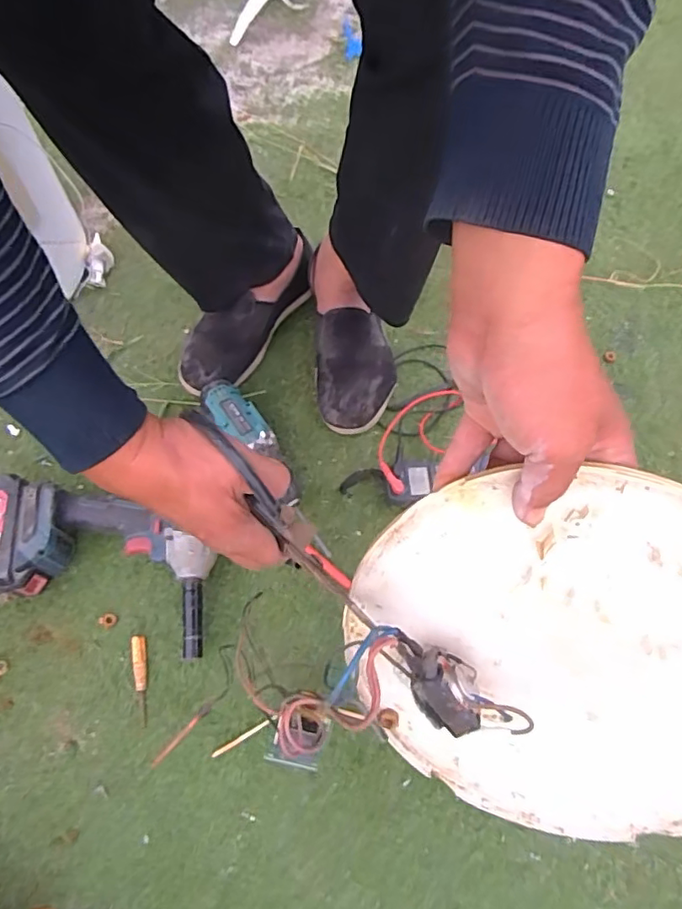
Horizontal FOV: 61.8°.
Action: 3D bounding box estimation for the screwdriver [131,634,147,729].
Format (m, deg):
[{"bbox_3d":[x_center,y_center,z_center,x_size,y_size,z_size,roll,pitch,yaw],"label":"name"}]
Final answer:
[{"bbox_3d":[-0.209,0.235,0.593,0.015,0.007,0.089,-9,78,-2],"label":"screwdriver"}]

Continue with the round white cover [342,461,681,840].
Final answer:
[{"bbox_3d":[0.138,0.135,0.358,0.256,0.264,0.010,-12,17,23],"label":"round white cover"}]

